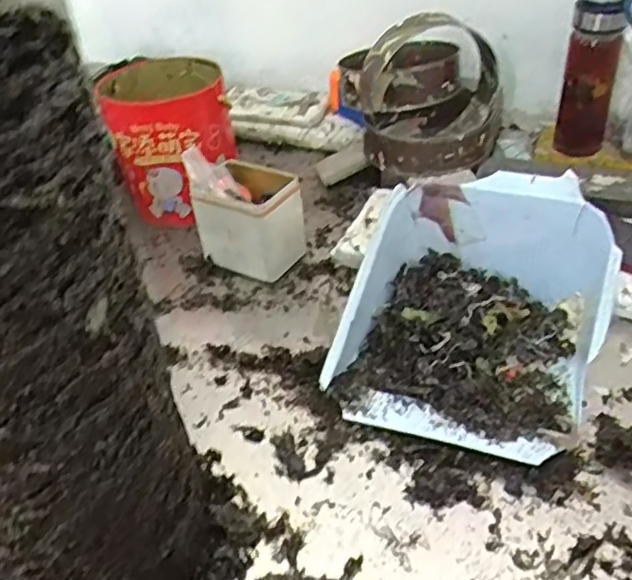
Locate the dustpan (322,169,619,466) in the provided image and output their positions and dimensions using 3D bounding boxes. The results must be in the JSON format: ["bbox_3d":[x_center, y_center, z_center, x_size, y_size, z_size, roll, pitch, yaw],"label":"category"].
[{"bbox_3d":[0.151,0.018,0.627,0.241,0.143,0.242,14,44,22],"label":"dustpan"}]

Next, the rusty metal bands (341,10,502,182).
[{"bbox_3d":[0.144,-0.291,0.893,0.204,0.187,0.251,1,40,7],"label":"rusty metal bands"}]

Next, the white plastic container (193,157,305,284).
[{"bbox_3d":[-0.081,-0.085,0.805,0.116,0.111,0.087,19,46,26],"label":"white plastic container"}]

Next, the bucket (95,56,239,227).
[{"bbox_3d":[-0.201,-0.204,0.909,0.155,0.183,0.170,-3,40,3],"label":"bucket"}]

